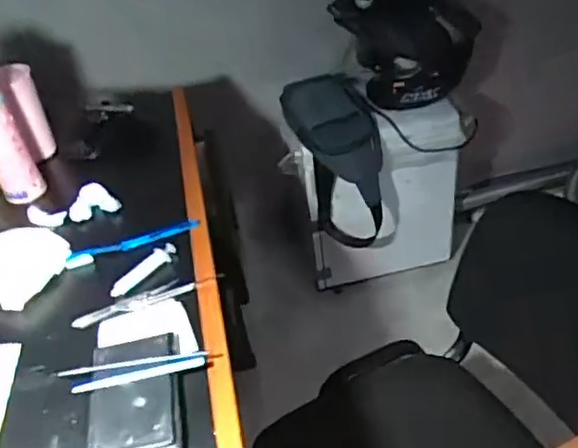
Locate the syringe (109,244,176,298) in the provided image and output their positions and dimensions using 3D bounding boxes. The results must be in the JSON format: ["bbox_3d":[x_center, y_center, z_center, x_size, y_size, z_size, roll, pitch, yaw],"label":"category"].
[{"bbox_3d":[-0.192,0.061,0.842,0.021,0.020,0.101,26,51,33],"label":"syringe"}]

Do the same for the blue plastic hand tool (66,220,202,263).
[{"bbox_3d":[-0.218,0.024,0.895,0.185,0.017,0.025,-19,42,-12],"label":"blue plastic hand tool"}]

